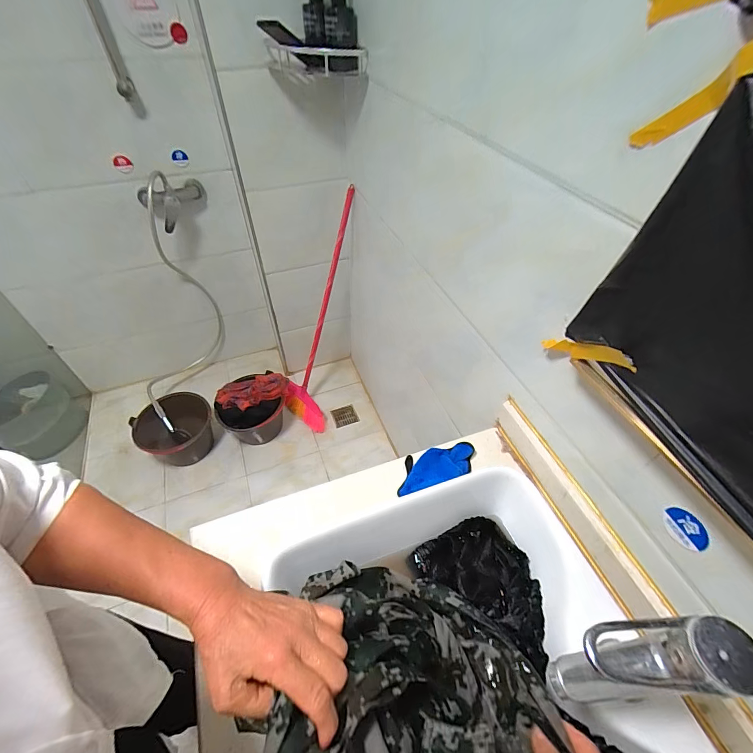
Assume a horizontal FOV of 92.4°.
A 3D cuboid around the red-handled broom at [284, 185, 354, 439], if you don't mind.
[{"bbox_3d":[-0.196,-0.209,1.377,0.216,0.933,0.094,29,33,22],"label":"red-handled broom"}]

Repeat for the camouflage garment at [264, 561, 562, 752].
[{"bbox_3d":[0.027,0.316,0.331,0.246,0.107,0.233,1,48,-1],"label":"camouflage garment"}]

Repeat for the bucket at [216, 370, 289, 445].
[{"bbox_3d":[-0.490,0.146,1.486,0.281,0.233,0.234,-15,50,-14],"label":"bucket"}]

